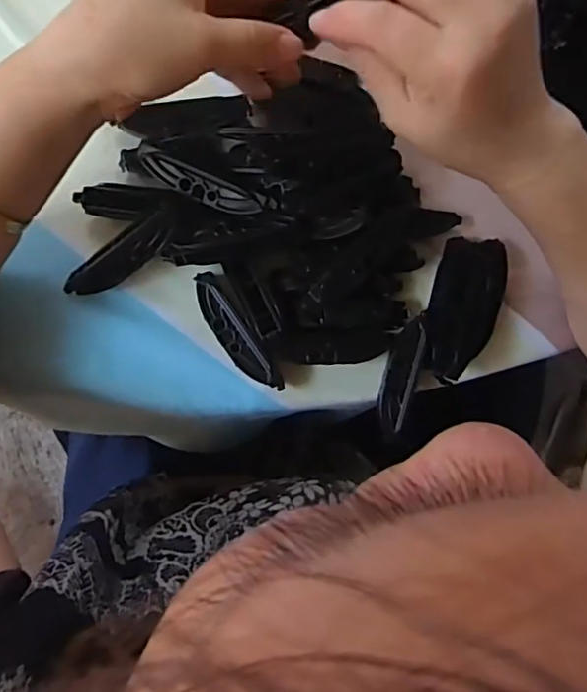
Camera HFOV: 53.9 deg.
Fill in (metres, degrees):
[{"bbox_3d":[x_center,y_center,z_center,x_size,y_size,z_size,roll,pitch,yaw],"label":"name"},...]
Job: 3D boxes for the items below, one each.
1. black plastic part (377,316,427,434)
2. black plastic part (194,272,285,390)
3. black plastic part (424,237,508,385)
[{"bbox_3d":[0.064,0.017,0.344,0.017,0.006,0.067,14,87,-6],"label":"black plastic part"},{"bbox_3d":[-0.034,-0.007,0.335,0.018,0.012,0.079,-33,92,-6],"label":"black plastic part"},{"bbox_3d":[0.105,-0.022,0.344,0.038,0.023,0.088,15,87,-6],"label":"black plastic part"}]

